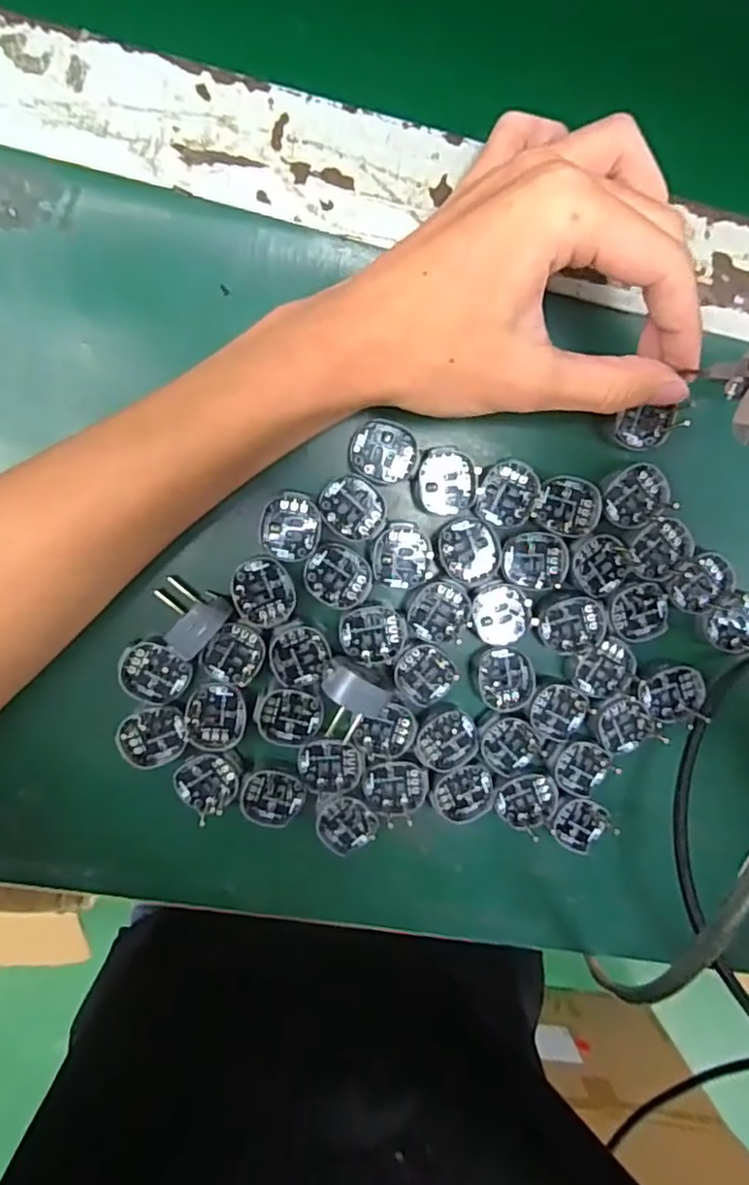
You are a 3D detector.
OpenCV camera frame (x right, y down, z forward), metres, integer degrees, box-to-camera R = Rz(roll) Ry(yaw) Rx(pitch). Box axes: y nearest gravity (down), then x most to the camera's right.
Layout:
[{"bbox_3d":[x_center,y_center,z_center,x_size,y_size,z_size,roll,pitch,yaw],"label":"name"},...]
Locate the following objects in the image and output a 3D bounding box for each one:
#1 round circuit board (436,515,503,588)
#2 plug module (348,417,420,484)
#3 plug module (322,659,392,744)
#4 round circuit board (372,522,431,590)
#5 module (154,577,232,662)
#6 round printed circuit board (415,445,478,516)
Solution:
[{"bbox_3d":[0.041,-0.017,0.271,0.026,0.004,0.030,-37,99,0],"label":"round circuit board"},{"bbox_3d":[0.004,-0.057,0.262,0.027,0.004,0.025,6,96,-6],"label":"plug module"},{"bbox_3d":[-0.010,0.047,0.264,0.029,0.024,0.035,18,95,-7],"label":"plug module"},{"bbox_3d":[0.012,-0.015,0.268,0.024,0.004,0.027,6,96,-6],"label":"round circuit board"},{"bbox_3d":[-0.074,0.008,0.256,0.026,0.018,0.026,39,92,-8],"label":"module"},{"bbox_3d":[0.030,-0.046,0.266,0.025,0.004,0.027,-1,97,-5],"label":"round printed circuit board"}]

